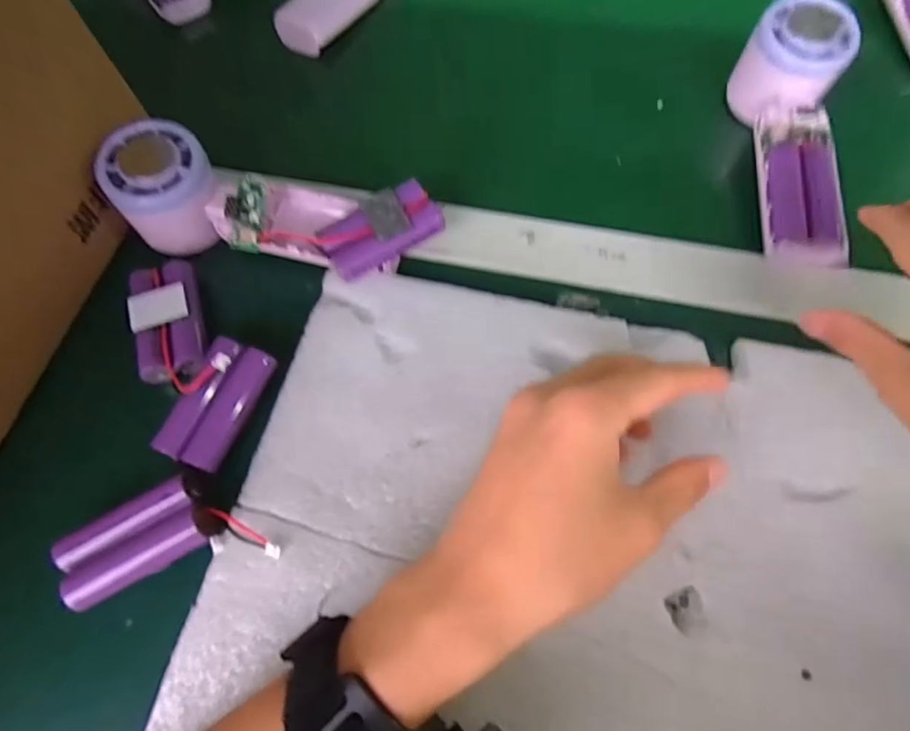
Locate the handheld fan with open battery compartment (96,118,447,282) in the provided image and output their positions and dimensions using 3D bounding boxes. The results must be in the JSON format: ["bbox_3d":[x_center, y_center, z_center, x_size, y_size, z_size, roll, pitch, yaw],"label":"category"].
[{"bbox_3d":[-0.102,-0.090,0.321,0.184,0.048,0.062,12,67,7],"label":"handheld fan with open battery compartment"}]

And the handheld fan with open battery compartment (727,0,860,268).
[{"bbox_3d":[0.204,-0.134,0.339,0.051,0.045,0.164,2,79,3],"label":"handheld fan with open battery compartment"}]

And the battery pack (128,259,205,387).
[{"bbox_3d":[-0.162,-0.027,0.318,0.034,0.015,0.074,-18,66,-6],"label":"battery pack"}]

